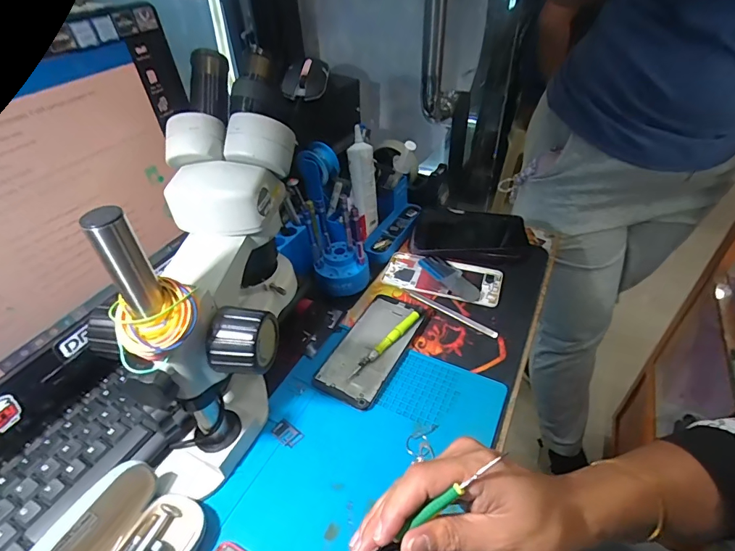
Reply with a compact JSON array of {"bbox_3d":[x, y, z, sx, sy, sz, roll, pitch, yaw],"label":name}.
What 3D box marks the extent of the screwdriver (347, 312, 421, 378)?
[{"bbox_3d":[0.023,0.081,0.493,0.011,0.016,0.115,32,51,29],"label":"screwdriver"}]

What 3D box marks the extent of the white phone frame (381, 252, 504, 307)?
[{"bbox_3d":[0.108,0.000,0.599,0.166,0.014,0.084,10,41,15],"label":"white phone frame"}]

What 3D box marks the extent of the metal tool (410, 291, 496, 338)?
[{"bbox_3d":[0.110,0.049,0.547,0.129,0.005,0.009,26,47,29],"label":"metal tool"}]

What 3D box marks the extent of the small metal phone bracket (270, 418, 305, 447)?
[{"bbox_3d":[-0.083,0.161,0.424,0.031,0.004,0.020,25,47,29],"label":"small metal phone bracket"}]

